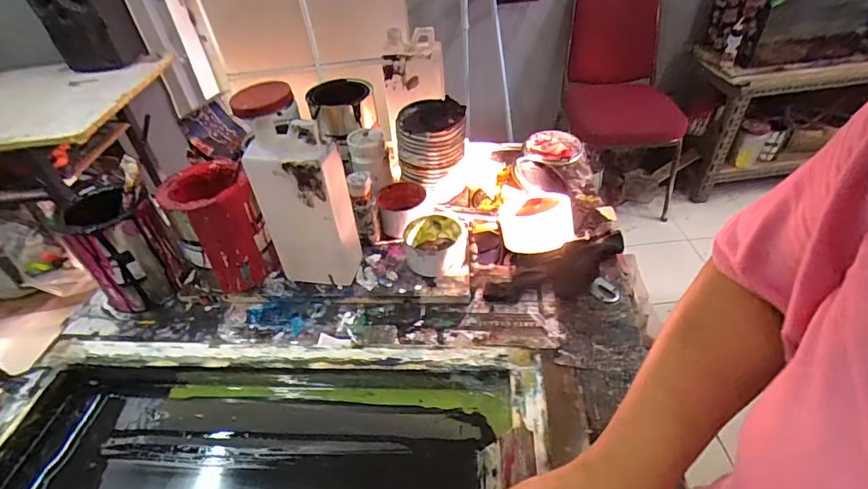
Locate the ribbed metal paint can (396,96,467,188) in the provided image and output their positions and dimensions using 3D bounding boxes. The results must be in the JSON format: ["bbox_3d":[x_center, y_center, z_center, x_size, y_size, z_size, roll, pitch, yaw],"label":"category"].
[{"bbox_3d":[-0.002,-0.157,0.710,0.100,0.098,0.101,0,42,6],"label":"ribbed metal paint can"}]

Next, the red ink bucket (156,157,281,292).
[{"bbox_3d":[-0.282,-0.021,0.606,0.100,0.141,0.101,-26,45,-21],"label":"red ink bucket"}]

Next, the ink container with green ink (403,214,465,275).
[{"bbox_3d":[0.003,0.003,0.625,0.085,0.052,0.074,-8,41,-2],"label":"ink container with green ink"}]

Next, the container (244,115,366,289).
[{"bbox_3d":[-0.154,-0.042,0.564,0.104,0.211,0.056,1,42,7],"label":"container"}]

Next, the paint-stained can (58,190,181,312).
[{"bbox_3d":[-0.414,0.004,0.605,0.097,0.150,0.094,-3,41,3],"label":"paint-stained can"}]

